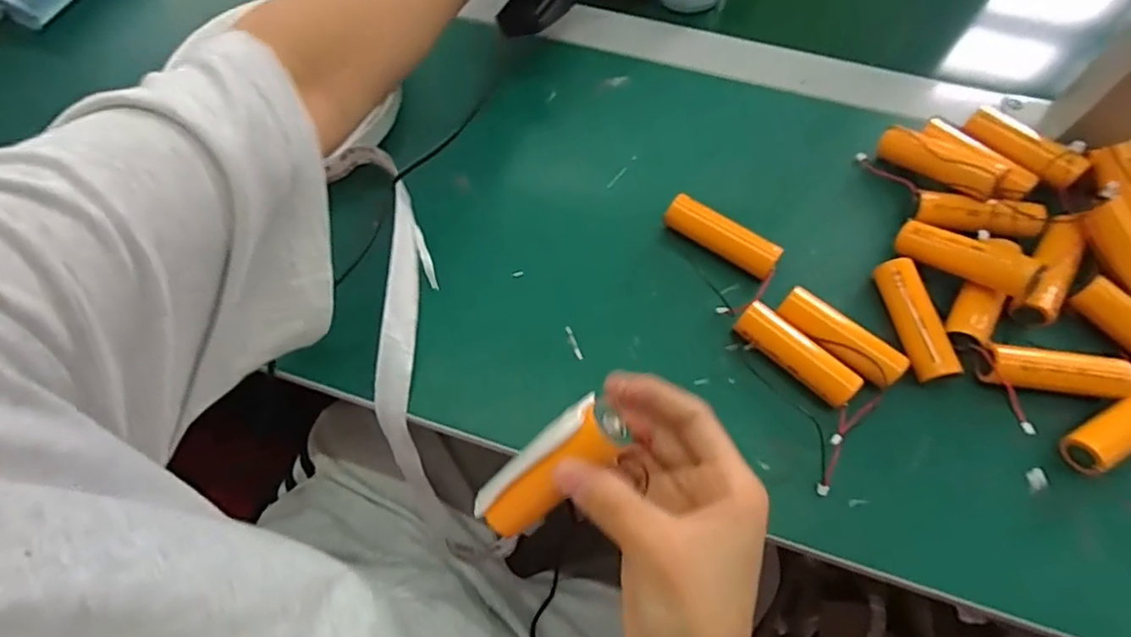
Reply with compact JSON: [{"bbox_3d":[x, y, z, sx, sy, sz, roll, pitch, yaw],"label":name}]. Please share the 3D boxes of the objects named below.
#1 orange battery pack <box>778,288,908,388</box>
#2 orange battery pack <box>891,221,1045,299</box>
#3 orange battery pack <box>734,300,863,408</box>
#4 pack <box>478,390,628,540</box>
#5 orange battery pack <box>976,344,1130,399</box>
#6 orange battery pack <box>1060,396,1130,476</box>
[{"bbox_3d":[0.154,0.014,0.343,0.024,0.022,0.070,-42,71,-17],"label":"orange battery pack"},{"bbox_3d":[0.227,-0.034,0.343,0.071,0.018,0.015,32,68,36],"label":"orange battery pack"},{"bbox_3d":[0.130,0.021,0.340,0.071,0.022,0.021,40,71,17],"label":"orange battery pack"},{"bbox_3d":[-0.007,0.062,0.241,0.079,0.016,0.023,-47,67,26],"label":"pack"},{"bbox_3d":[0.270,0.031,0.332,0.076,0.022,0.021,7,65,4],"label":"orange battery pack"},{"bbox_3d":[0.300,0.056,0.321,0.073,0.022,0.021,-27,68,-11],"label":"orange battery pack"}]

